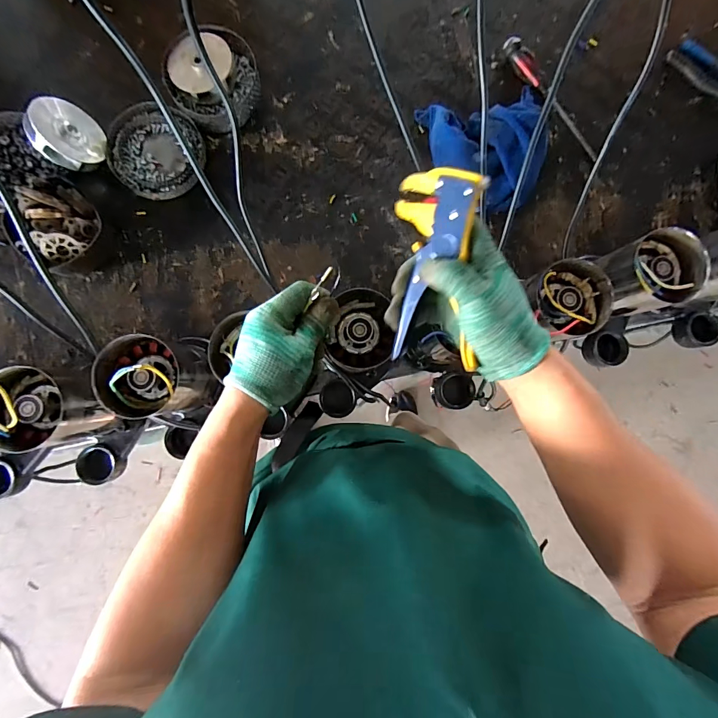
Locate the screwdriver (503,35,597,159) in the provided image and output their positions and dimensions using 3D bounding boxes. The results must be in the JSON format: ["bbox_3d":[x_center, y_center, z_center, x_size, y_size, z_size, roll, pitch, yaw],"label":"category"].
[{"bbox_3d":[0.309,-0.415,0.620,0.032,0.027,0.230,-41,89,-3],"label":"screwdriver"}]

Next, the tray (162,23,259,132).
[{"bbox_3d":[-0.221,-0.423,0.590,0.135,0.048,0.128,-10,88,-2],"label":"tray"}]

